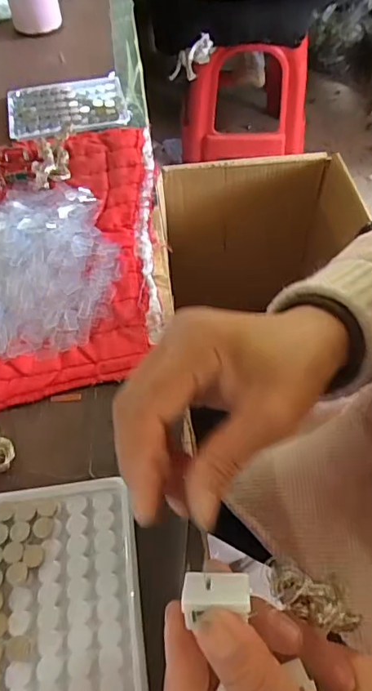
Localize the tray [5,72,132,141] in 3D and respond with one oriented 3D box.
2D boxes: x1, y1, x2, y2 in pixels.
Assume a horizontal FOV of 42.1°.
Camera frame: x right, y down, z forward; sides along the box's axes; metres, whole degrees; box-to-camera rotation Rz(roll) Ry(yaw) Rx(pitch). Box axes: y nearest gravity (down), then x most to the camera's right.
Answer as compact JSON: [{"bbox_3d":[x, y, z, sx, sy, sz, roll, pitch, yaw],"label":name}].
[{"bbox_3d":[-0.135,-0.272,0.547,0.129,0.009,0.098,-12,58,-8],"label":"tray"}]

